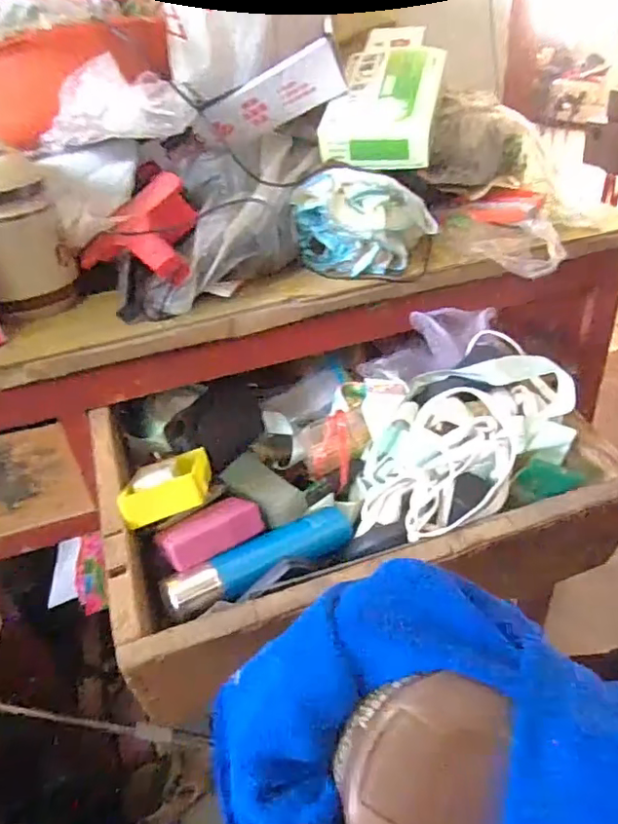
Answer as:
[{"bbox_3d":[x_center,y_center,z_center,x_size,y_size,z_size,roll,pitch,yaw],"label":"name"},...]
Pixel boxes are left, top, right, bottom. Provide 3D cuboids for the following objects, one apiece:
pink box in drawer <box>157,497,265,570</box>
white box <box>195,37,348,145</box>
[{"bbox_3d":[-0.073,0.092,0.434,0.080,0.028,0.024,-25,37,-24],"label":"pink box in drawer"},{"bbox_3d":[-0.041,-0.318,0.575,0.153,0.051,0.018,-21,32,12],"label":"white box"}]

